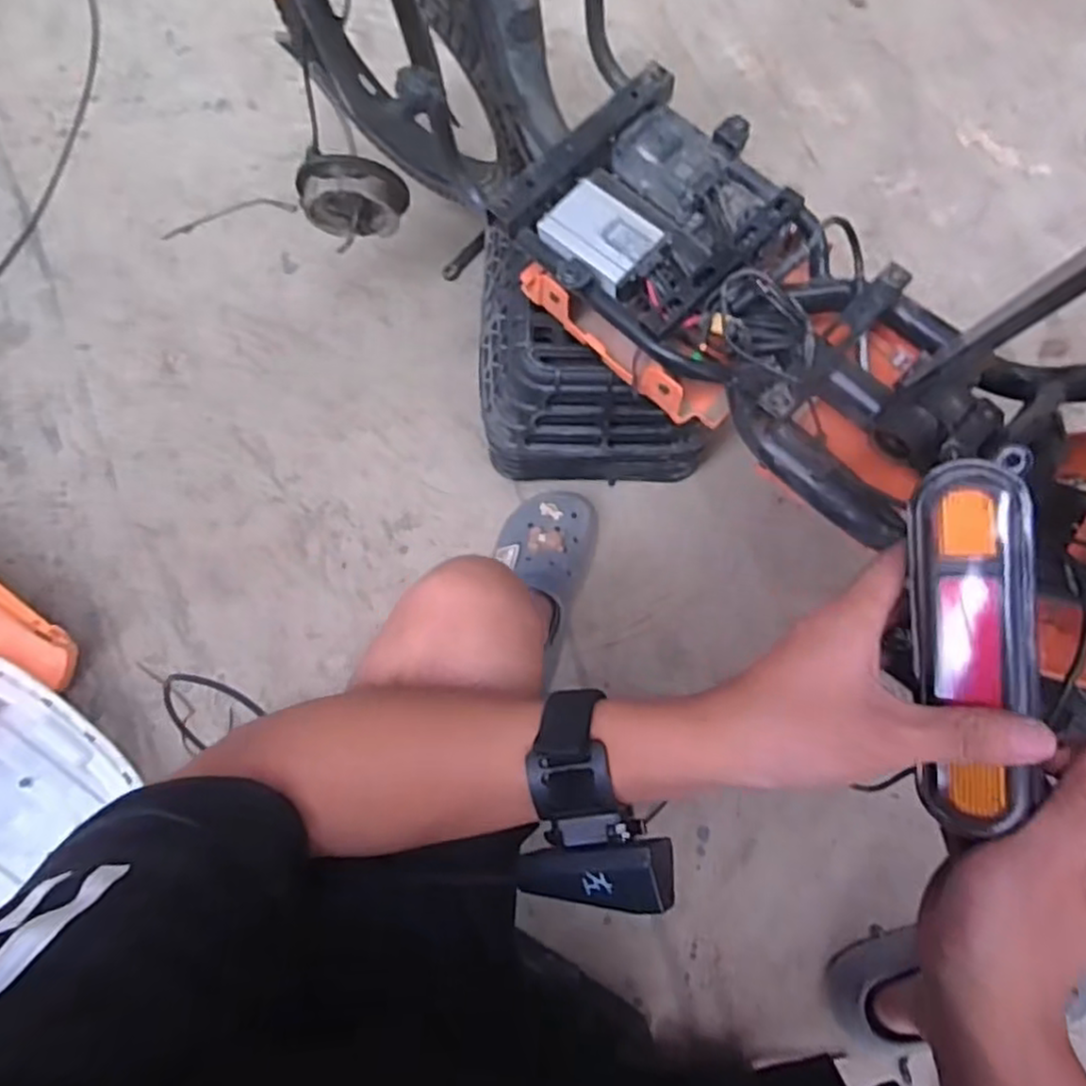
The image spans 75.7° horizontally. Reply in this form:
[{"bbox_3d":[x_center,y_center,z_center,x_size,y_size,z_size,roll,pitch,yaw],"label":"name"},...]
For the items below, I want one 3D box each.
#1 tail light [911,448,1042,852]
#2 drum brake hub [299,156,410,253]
[{"bbox_3d":[0.182,0.042,0.294,0.041,0.028,0.153,0,91,29],"label":"tail light"},{"bbox_3d":[-0.221,-0.404,0.825,0.120,0.100,0.043,-9,74,-1],"label":"drum brake hub"}]

